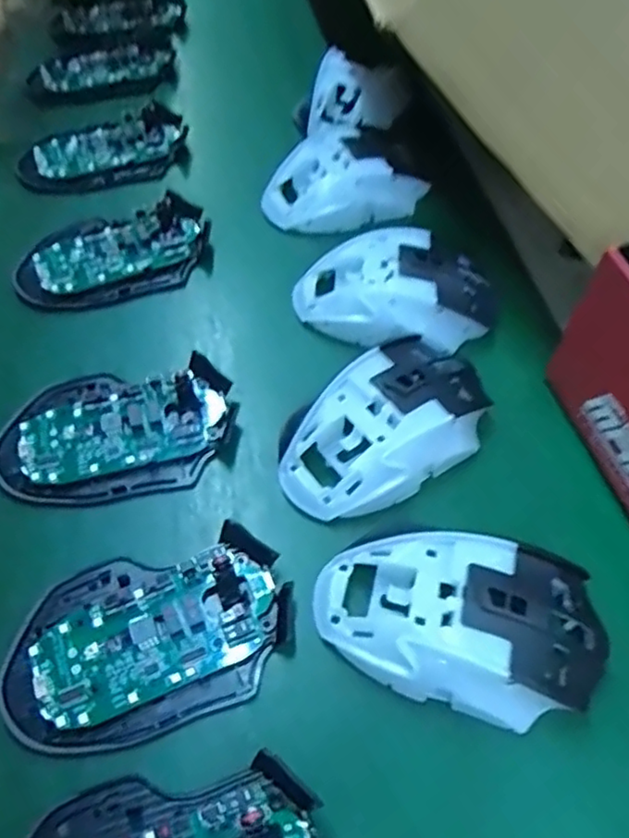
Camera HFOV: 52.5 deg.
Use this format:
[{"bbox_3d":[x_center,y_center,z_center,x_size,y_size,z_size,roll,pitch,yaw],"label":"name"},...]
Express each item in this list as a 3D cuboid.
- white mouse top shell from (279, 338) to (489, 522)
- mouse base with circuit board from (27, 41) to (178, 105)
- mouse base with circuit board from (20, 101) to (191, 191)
[{"bbox_3d":[0.036,0.001,0.304,0.110,0.028,0.061,-35,64,-21],"label":"white mouse top shell"},{"bbox_3d":[-0.169,-0.279,0.511,0.116,0.025,0.051,-13,59,-9],"label":"mouse base with circuit board"},{"bbox_3d":[-0.147,-0.186,0.446,0.116,0.027,0.057,-18,59,-12],"label":"mouse base with circuit board"}]

